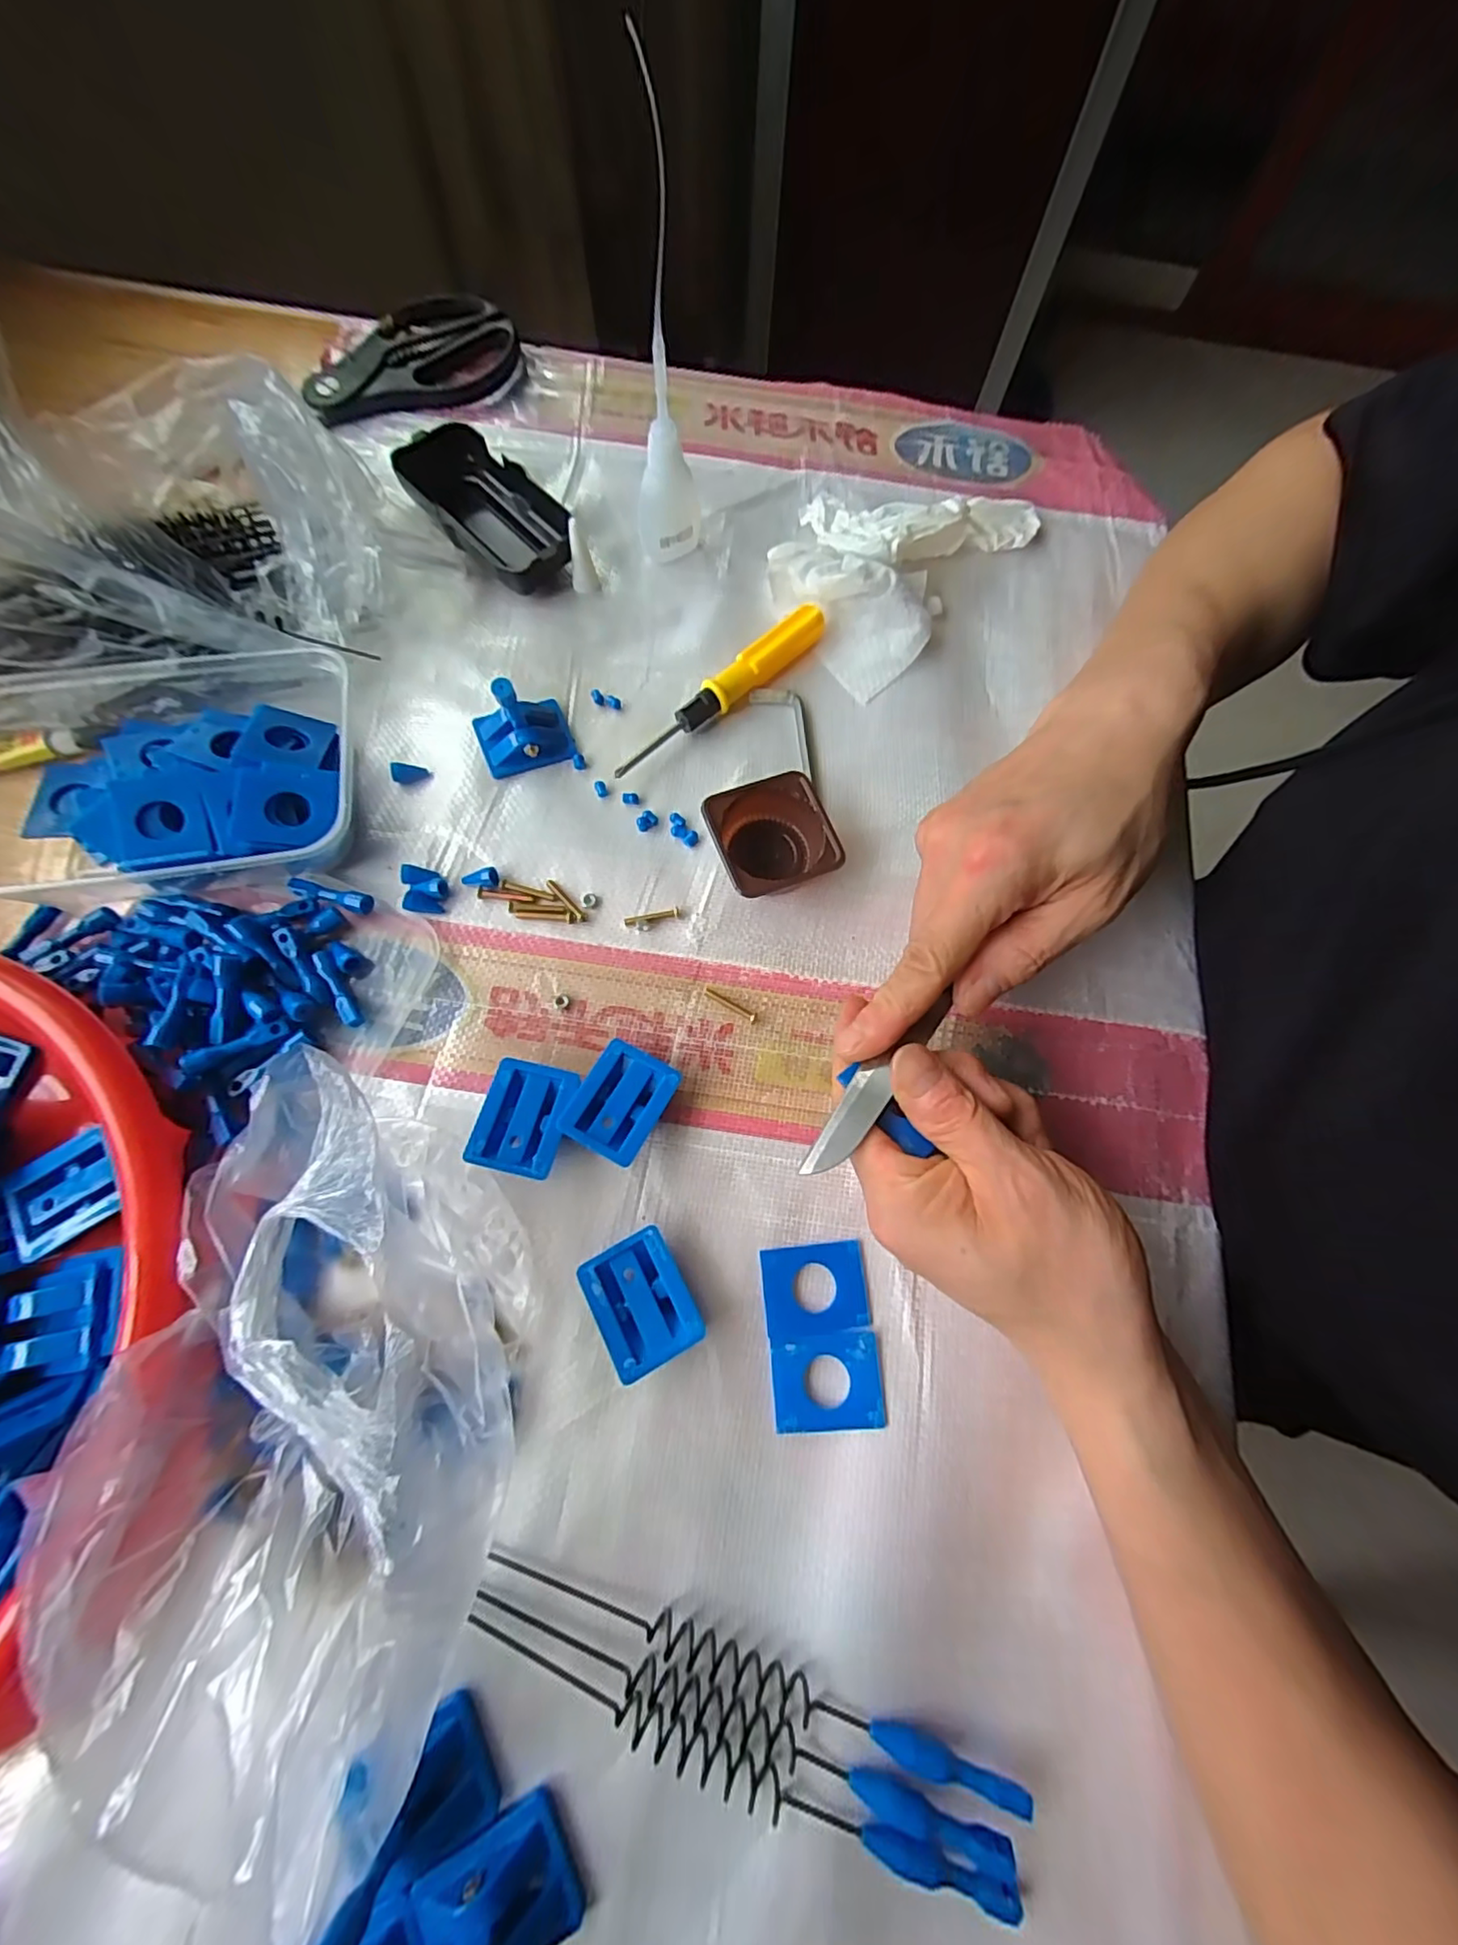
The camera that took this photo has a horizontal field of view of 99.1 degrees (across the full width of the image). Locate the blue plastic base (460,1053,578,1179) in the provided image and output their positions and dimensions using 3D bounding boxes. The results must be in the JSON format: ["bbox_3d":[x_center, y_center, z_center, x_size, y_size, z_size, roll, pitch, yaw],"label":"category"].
[{"bbox_3d":[-0.084,0.059,0.257,0.035,0.018,0.043,15,73,2],"label":"blue plastic base"}]

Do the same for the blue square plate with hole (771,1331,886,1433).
[{"bbox_3d":[0.038,0.156,0.238,0.041,0.004,0.032,-2,73,-3],"label":"blue square plate with hole"}]

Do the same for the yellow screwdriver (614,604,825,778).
[{"bbox_3d":[-0.003,-0.145,0.324,0.018,0.017,0.140,44,76,11],"label":"yellow screwdriver"}]

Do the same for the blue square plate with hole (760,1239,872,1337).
[{"bbox_3d":[0.034,0.126,0.248,0.041,0.004,0.031,-5,73,-4],"label":"blue square plate with hole"}]

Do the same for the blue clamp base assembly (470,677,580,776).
[{"bbox_3d":[-0.104,-0.122,0.309,0.043,0.023,0.036,-19,74,-8],"label":"blue clamp base assembly"}]

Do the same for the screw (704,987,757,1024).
[{"bbox_3d":[0.001,0.014,0.281,0.026,0.004,0.004,32,74,8],"label":"screw"}]

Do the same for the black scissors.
[{"bbox_3d":[-0.197,-0.386,0.388,0.126,0.018,0.085,-16,74,-7],"label":"black scissors"}]

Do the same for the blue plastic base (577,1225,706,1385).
[{"bbox_3d":[-0.034,0.125,0.239,0.035,0.017,0.044,-29,76,-10],"label":"blue plastic base"}]

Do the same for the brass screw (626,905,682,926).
[{"bbox_3d":[-0.036,-0.027,0.293,0.026,0.004,0.006,-8,73,-5],"label":"brass screw"}]

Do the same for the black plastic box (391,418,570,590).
[{"bbox_3d":[-0.130,-0.251,0.343,0.050,0.030,0.108,-40,78,-13],"label":"black plastic box"}]

